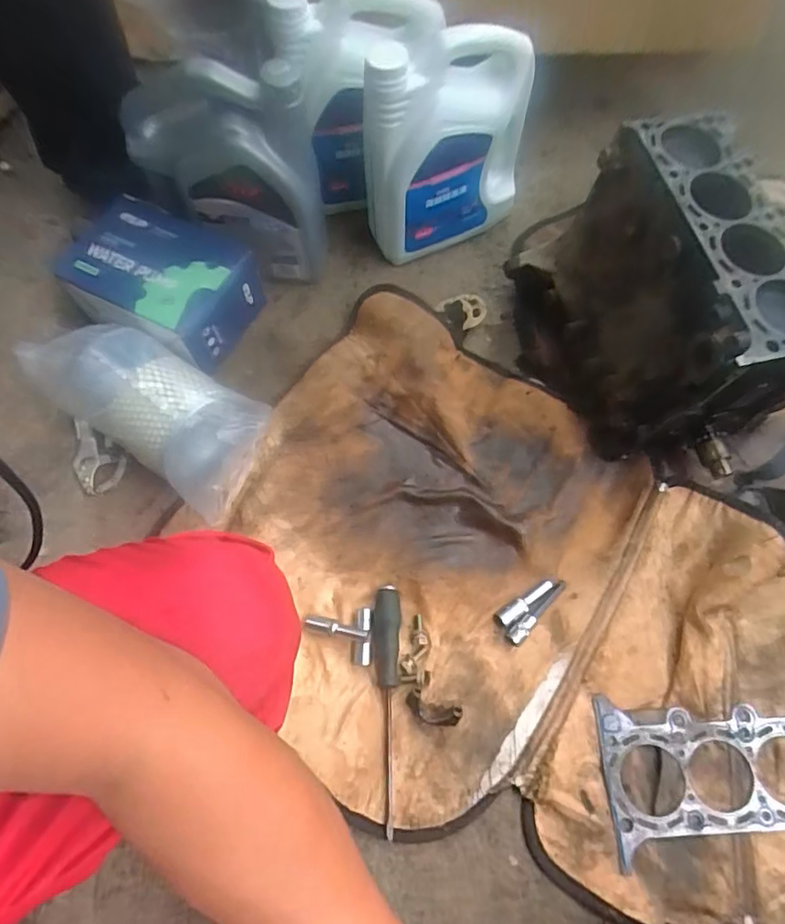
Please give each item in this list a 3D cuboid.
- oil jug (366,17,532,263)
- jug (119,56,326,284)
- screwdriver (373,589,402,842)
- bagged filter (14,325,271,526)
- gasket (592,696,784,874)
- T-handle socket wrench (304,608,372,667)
[{"bbox_3d":[0.066,-0.421,0.761,0.191,0.280,0.129,-22,71,-8],"label":"oil jug"},{"bbox_3d":[-0.223,-0.397,0.780,0.257,0.264,0.136,11,70,5],"label":"jug"},{"bbox_3d":[-0.010,0.273,0.639,0.030,0.026,0.258,2,70,1],"label":"screwdriver"},{"bbox_3d":[-0.307,-0.078,0.730,0.301,0.100,0.150,35,74,12],"label":"bagged filter"},{"bbox_3d":[0.395,0.335,0.622,0.323,0.006,0.143,-5,69,0],"label":"gasket"},{"bbox_3d":[-0.064,0.208,0.666,0.078,0.023,0.062,-4,70,-1],"label":"T-handle socket wrench"}]

